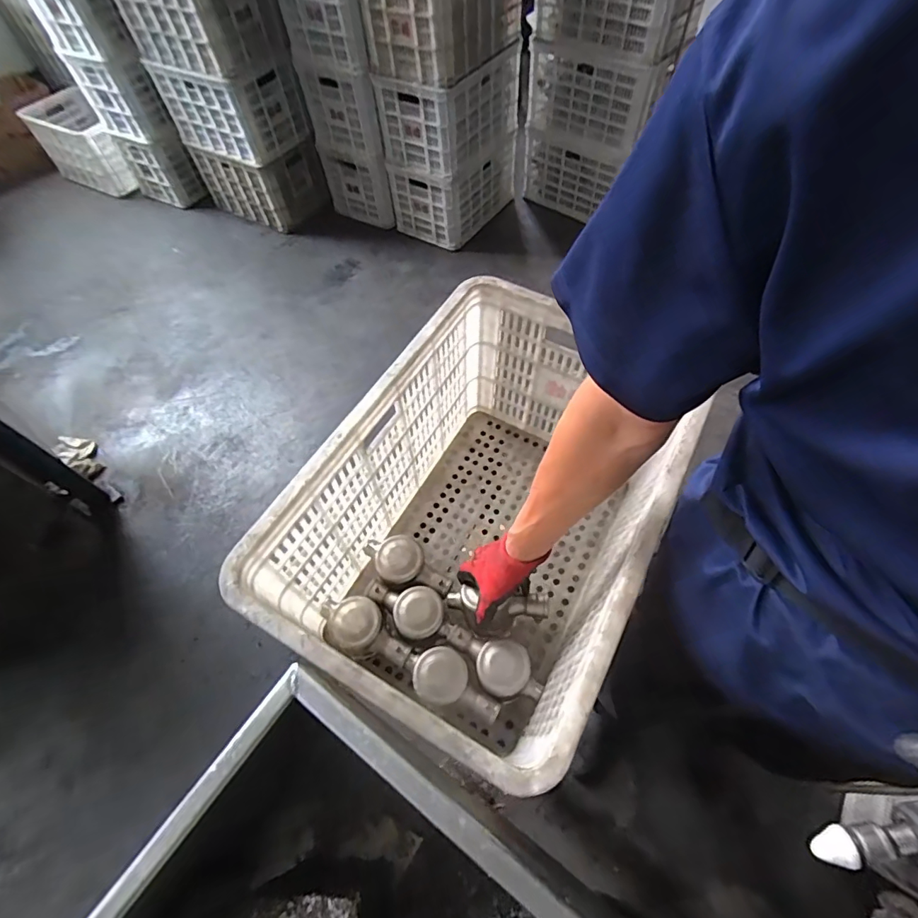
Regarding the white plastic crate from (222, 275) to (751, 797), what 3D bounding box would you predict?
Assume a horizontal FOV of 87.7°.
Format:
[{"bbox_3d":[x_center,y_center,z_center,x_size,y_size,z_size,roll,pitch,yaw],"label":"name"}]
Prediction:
[{"bbox_3d":[0.051,0.089,0.672,0.372,0.337,0.535,26,62,18],"label":"white plastic crate"}]

